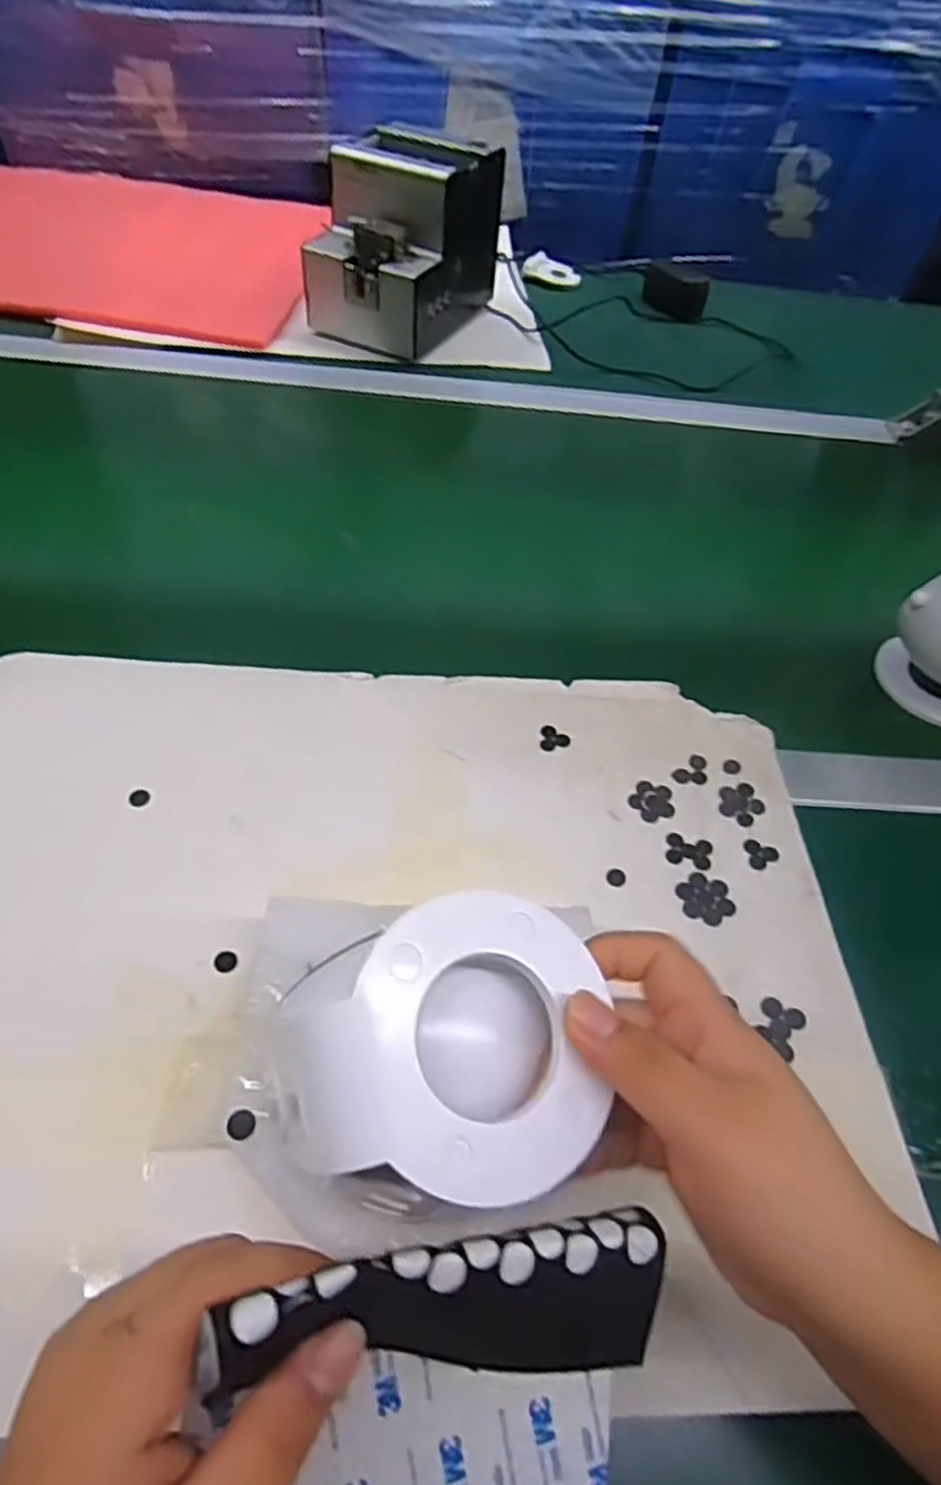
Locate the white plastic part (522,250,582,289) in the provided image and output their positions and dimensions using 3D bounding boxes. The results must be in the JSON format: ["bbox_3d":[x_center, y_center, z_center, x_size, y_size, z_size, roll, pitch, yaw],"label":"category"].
[{"bbox_3d":[0.101,-0.577,0.920,0.069,0.030,0.038,11,51,2],"label":"white plastic part"}]

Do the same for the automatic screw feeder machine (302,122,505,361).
[{"bbox_3d":[-0.064,-0.504,0.750,0.126,0.139,0.185,23,52,11],"label":"automatic screw feeder machine"}]

